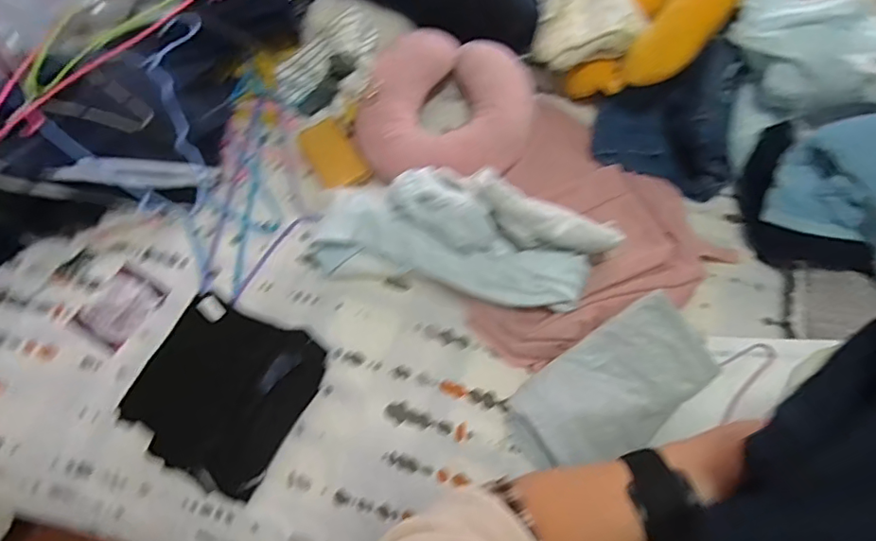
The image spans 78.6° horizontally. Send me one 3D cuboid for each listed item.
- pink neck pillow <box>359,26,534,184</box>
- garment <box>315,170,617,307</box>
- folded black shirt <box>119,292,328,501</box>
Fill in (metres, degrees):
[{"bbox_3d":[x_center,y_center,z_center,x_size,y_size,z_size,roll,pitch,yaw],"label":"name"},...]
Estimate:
[{"bbox_3d":[0.014,-0.259,0.836,0.275,0.070,0.240,2,66,0],"label":"pink neck pillow"},{"bbox_3d":[0.030,-0.058,0.734,0.398,0.133,0.168,14,67,5],"label":"garment"},{"bbox_3d":[-0.264,0.150,0.669,0.177,0.105,0.218,28,69,11],"label":"folded black shirt"}]

